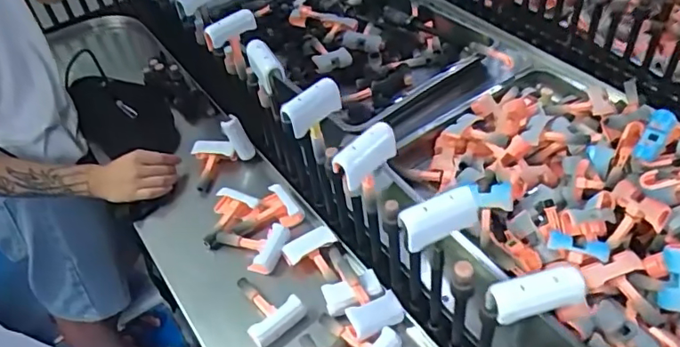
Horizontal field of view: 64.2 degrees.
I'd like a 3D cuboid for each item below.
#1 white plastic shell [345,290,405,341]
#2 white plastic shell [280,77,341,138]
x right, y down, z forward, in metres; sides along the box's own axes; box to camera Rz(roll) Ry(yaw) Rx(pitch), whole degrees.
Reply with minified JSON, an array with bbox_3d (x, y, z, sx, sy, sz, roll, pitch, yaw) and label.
[{"bbox_3d":[0.046,0.180,0.691,0.070,0.016,0.042,-24,69,-22],"label":"white plastic shell"},{"bbox_3d":[-0.034,-0.080,0.658,0.072,0.040,0.032,-28,49,-20],"label":"white plastic shell"}]

